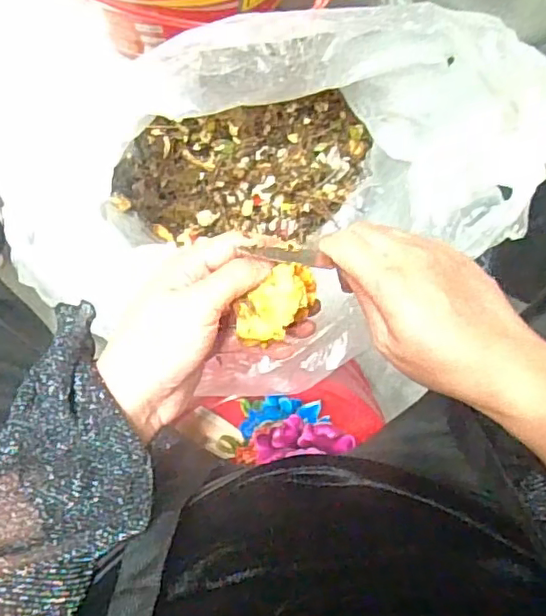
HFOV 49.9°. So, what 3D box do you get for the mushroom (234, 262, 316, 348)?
[{"bbox_3d":[0.001,-0.001,0.330,0.053,0.020,0.028,-41,99,0],"label":"mushroom"}]

